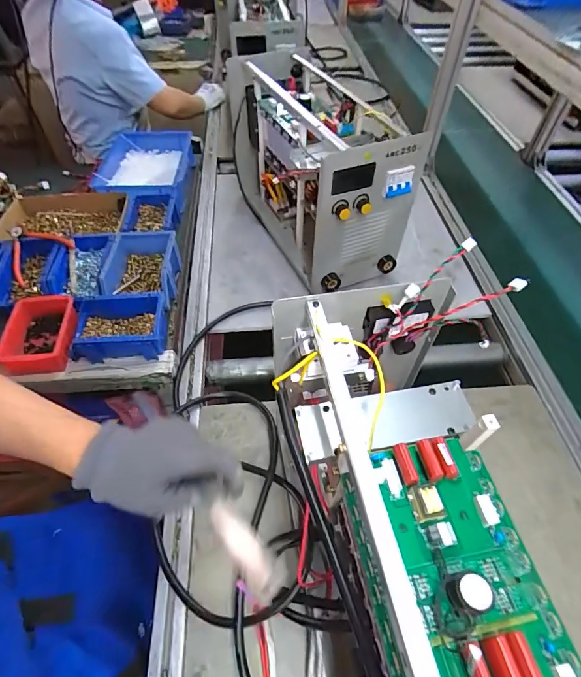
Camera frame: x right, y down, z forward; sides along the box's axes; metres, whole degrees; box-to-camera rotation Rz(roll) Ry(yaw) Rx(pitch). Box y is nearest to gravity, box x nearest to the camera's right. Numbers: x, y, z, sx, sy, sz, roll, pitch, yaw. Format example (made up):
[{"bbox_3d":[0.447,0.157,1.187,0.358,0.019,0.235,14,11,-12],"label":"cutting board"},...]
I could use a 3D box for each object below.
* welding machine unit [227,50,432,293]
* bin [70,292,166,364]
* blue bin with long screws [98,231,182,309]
[{"bbox_3d":[0.038,-0.365,0.847,0.192,0.306,0.485,-22,56,-16],"label":"welding machine unit"},{"bbox_3d":[-0.308,-0.018,0.692,0.163,0.069,0.106,-5,53,-4],"label":"bin"},{"bbox_3d":[-0.298,-0.132,0.779,0.134,0.069,0.187,-6,53,-5],"label":"blue bin with long screws"}]

